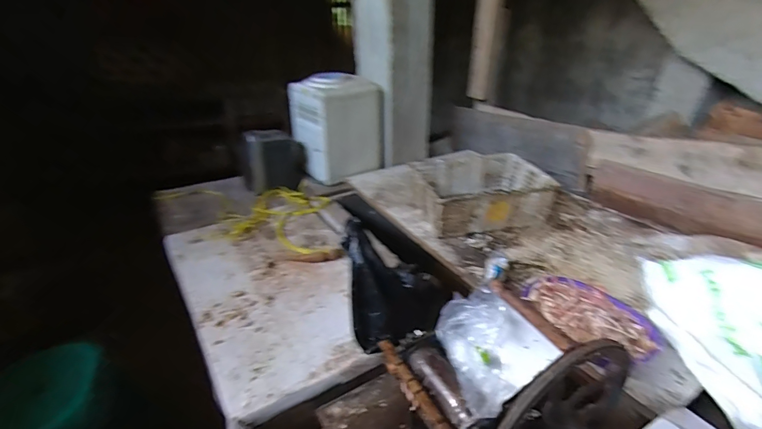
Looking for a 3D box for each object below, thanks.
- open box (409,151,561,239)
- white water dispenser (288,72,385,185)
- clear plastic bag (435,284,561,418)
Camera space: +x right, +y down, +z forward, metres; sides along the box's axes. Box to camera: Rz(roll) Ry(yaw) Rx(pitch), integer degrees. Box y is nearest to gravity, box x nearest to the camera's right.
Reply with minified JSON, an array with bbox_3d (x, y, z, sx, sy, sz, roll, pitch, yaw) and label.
[{"bbox_3d":[0.378,-0.084,1.520,0.477,0.158,0.352,-6,29,-10],"label":"open box"},{"bbox_3d":[-0.203,-0.416,1.858,0.334,0.431,0.350,-18,33,-29],"label":"white water dispenser"},{"bbox_3d":[0.164,0.206,0.617,0.172,0.081,0.158,-20,35,-31],"label":"clear plastic bag"}]

